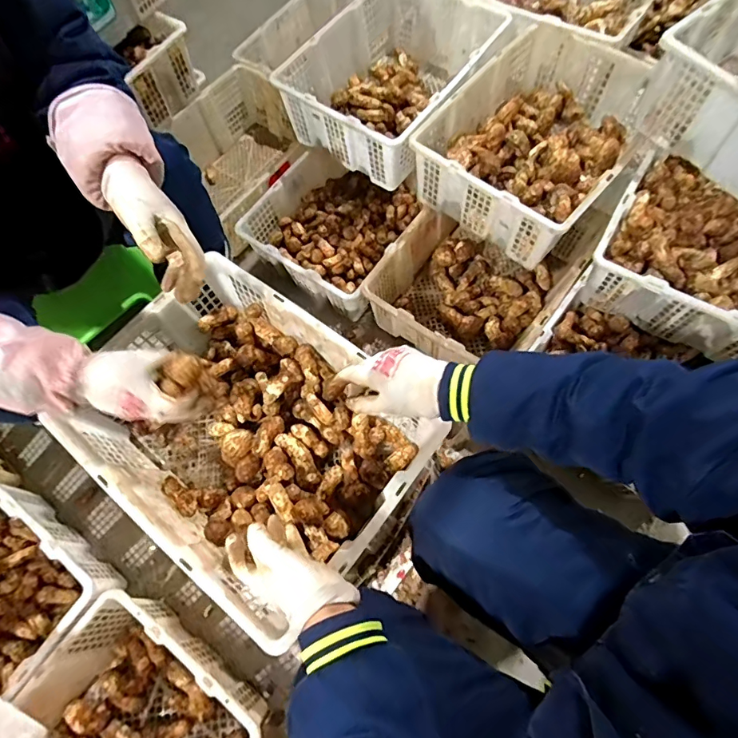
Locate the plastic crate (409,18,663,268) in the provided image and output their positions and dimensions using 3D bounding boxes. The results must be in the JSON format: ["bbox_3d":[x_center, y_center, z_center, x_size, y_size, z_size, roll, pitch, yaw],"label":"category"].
[{"bbox_3d":[0.366,-0.494,0.969,0.376,0.169,0.497,38,74,16],"label":"plastic crate"}]

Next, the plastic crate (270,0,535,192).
[{"bbox_3d":[0.048,-0.695,1.065,0.417,0.173,0.481,34,73,15],"label":"plastic crate"}]

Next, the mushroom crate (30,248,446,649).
[{"bbox_3d":[-0.179,0.093,0.684,0.456,0.172,0.349,36,74,16],"label":"mushroom crate"}]

